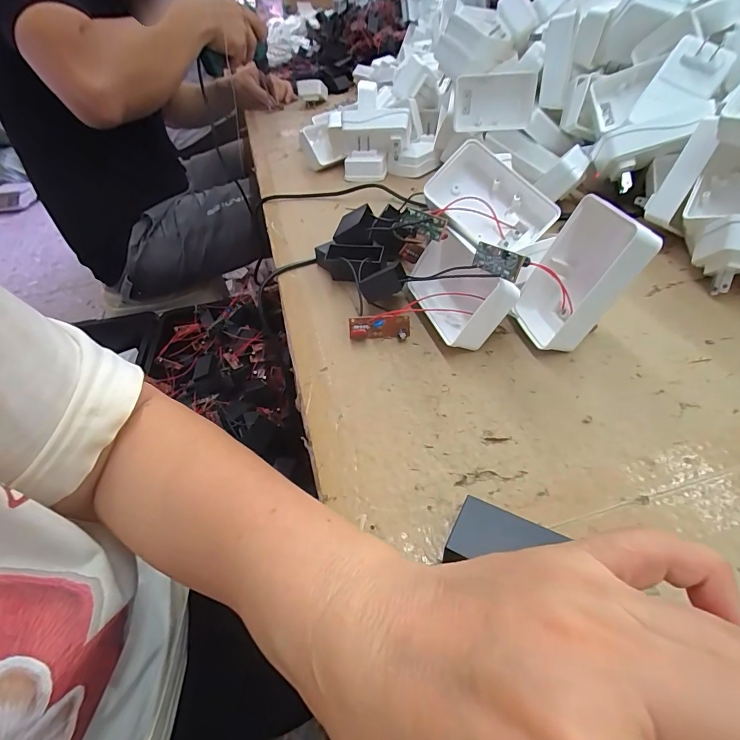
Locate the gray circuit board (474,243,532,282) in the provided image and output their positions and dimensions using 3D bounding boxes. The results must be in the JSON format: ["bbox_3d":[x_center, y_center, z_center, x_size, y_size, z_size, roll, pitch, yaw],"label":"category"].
[{"bbox_3d":[0.080,-0.067,0.256,0.008,0.016,0.042,4,24,-25],"label":"gray circuit board"}]

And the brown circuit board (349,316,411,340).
[{"bbox_3d":[0.007,-0.030,0.305,0.044,0.017,0.008,-3,21,2],"label":"brown circuit board"}]

